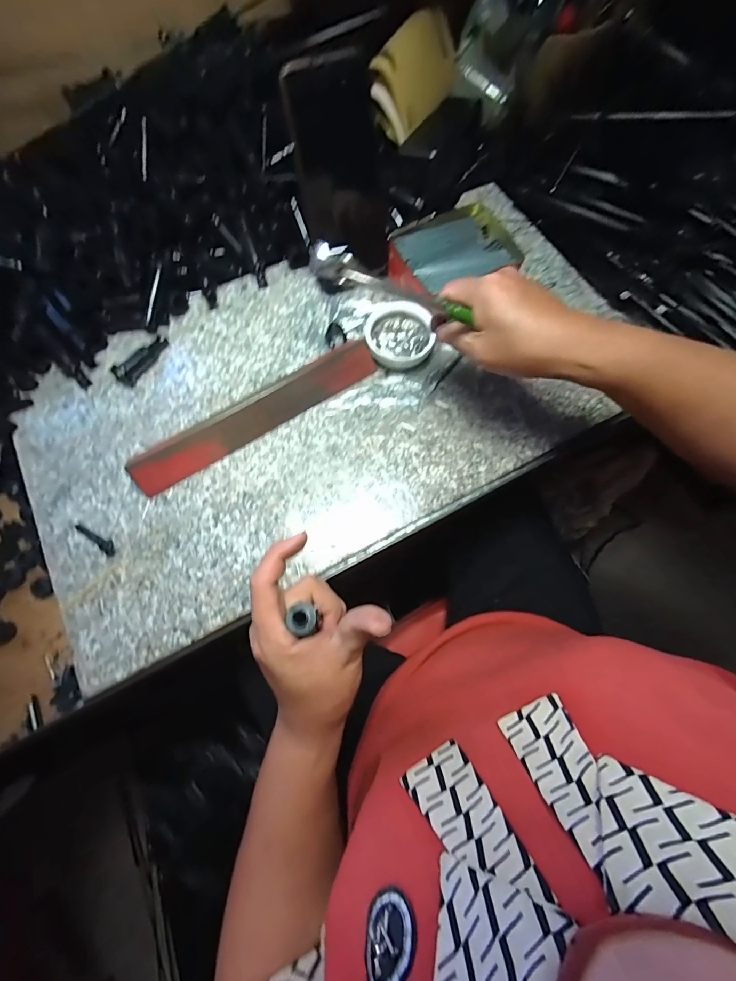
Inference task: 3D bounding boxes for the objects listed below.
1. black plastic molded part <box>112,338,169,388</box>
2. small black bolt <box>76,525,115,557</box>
[{"bbox_3d":[-0.237,-0.140,0.404,0.015,0.022,0.064,31,73,10],"label":"black plastic molded part"},{"bbox_3d":[-0.245,0.042,0.346,0.047,0.008,0.011,33,74,11],"label":"small black bolt"}]

